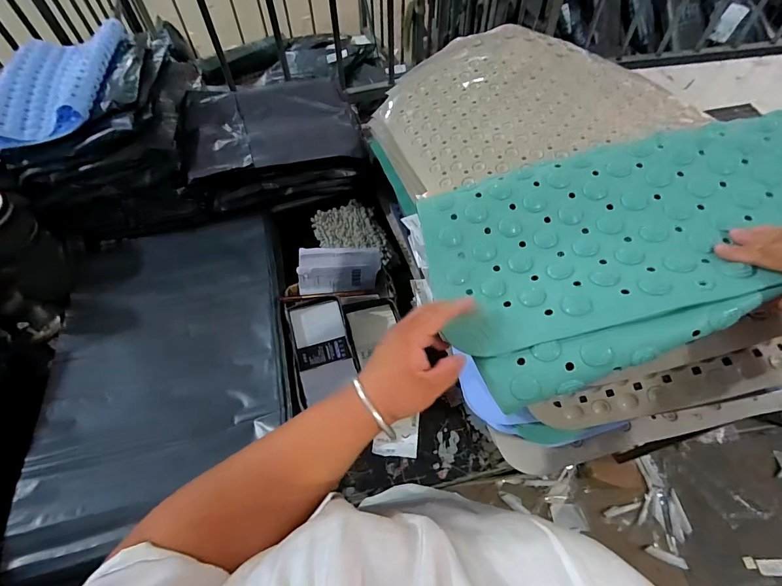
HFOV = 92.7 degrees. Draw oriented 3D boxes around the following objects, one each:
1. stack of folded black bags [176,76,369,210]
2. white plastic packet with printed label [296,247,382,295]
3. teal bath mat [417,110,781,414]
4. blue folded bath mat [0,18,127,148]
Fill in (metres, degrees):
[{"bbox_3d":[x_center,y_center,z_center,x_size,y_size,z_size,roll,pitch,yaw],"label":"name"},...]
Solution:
[{"bbox_3d":[-0.285,-0.369,0.950,0.422,0.169,0.321,-12,55,-7],"label":"stack of folded black bags"},{"bbox_3d":[-0.106,-0.050,0.756,0.161,0.093,0.024,-2,37,-12],"label":"white plastic packet with printed label"},{"bbox_3d":[0.288,-0.072,0.417,0.470,0.109,0.256,-13,55,-8],"label":"teal bath mat"},{"bbox_3d":[-0.716,-0.457,0.797,0.241,0.072,0.371,-11,55,-6],"label":"blue folded bath mat"}]

